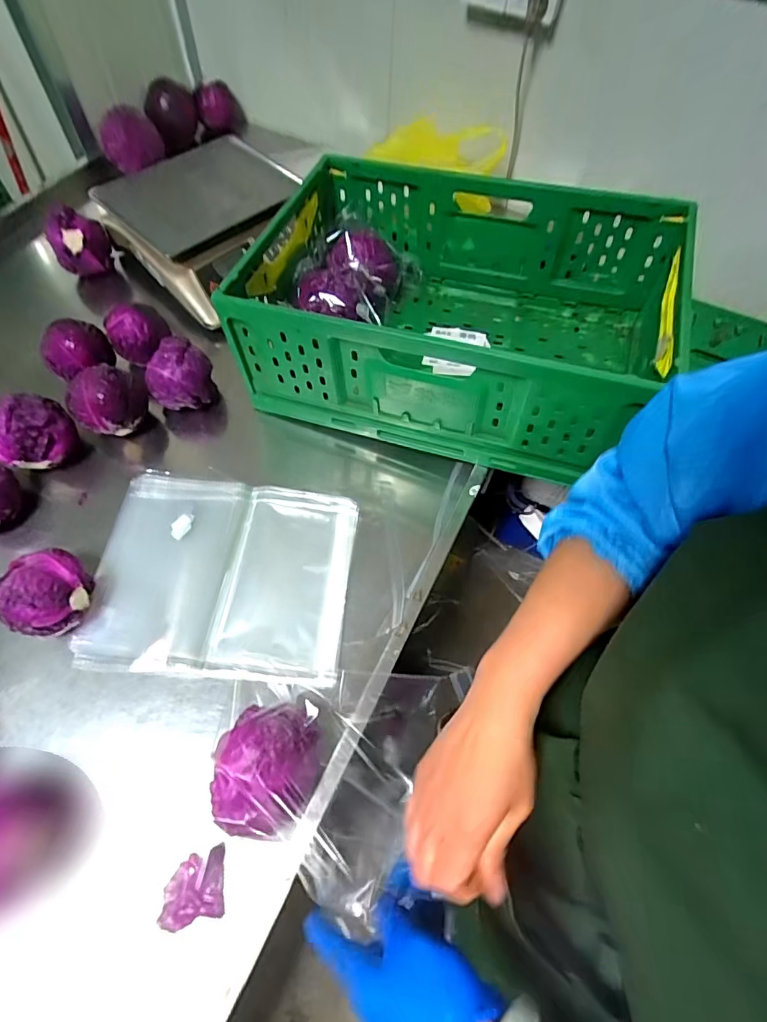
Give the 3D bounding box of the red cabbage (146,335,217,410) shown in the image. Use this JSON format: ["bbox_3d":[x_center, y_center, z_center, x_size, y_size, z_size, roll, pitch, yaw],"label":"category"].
[{"bbox_3d":[-0.325,-0.220,0.759,0.102,0.081,0.089,-26,66,-16],"label":"red cabbage"}]

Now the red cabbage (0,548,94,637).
[{"bbox_3d":[-0.419,0.103,0.595,0.095,0.093,0.099,1,61,-3],"label":"red cabbage"}]

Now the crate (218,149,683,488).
[{"bbox_3d":[0.124,-0.323,0.769,0.609,0.246,0.421,18,62,6],"label":"crate"}]

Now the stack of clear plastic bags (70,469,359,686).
[{"bbox_3d":[-0.220,0.084,0.665,0.338,0.018,0.276,6,61,0],"label":"stack of clear plastic bags"}]

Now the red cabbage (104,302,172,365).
[{"bbox_3d":[-0.407,-0.295,0.796,0.093,0.079,0.075,-28,67,-17],"label":"red cabbage"}]

